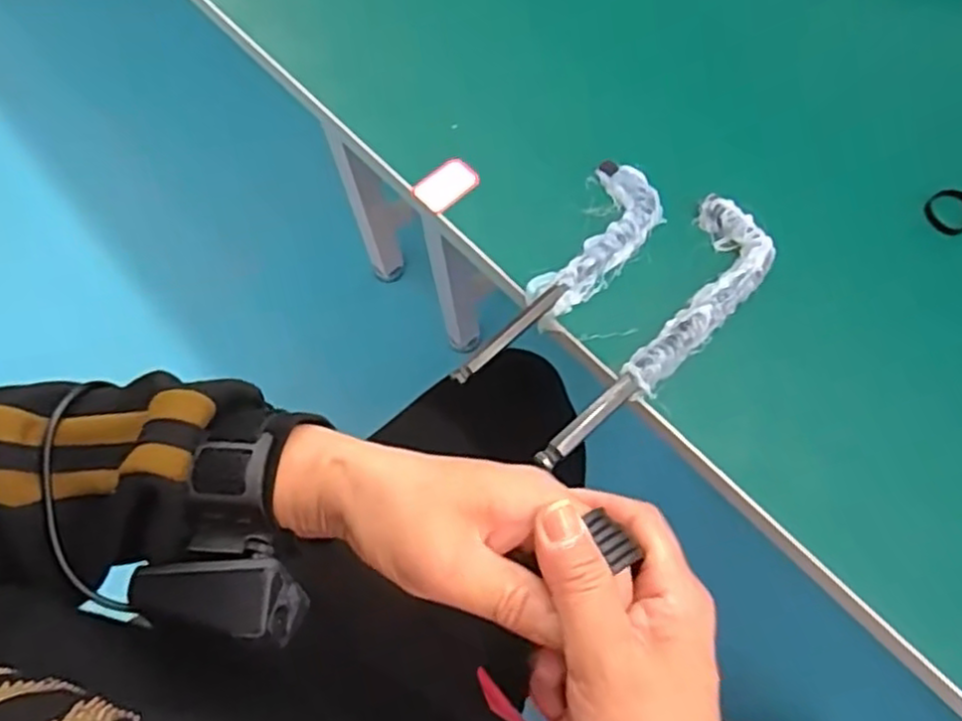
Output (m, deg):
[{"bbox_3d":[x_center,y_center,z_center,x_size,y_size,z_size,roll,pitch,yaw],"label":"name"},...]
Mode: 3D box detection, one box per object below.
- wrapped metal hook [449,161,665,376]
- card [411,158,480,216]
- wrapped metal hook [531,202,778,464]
[{"bbox_3d":[0.043,-0.044,0.392,0.042,0.012,0.156,35,73,15],"label":"wrapped metal hook"},{"bbox_3d":[-0.020,-0.102,0.423,0.036,0.004,0.023,-41,86,-6],"label":"card"},{"bbox_3d":[0.091,-0.010,0.374,0.045,0.015,0.176,35,73,15],"label":"wrapped metal hook"}]

